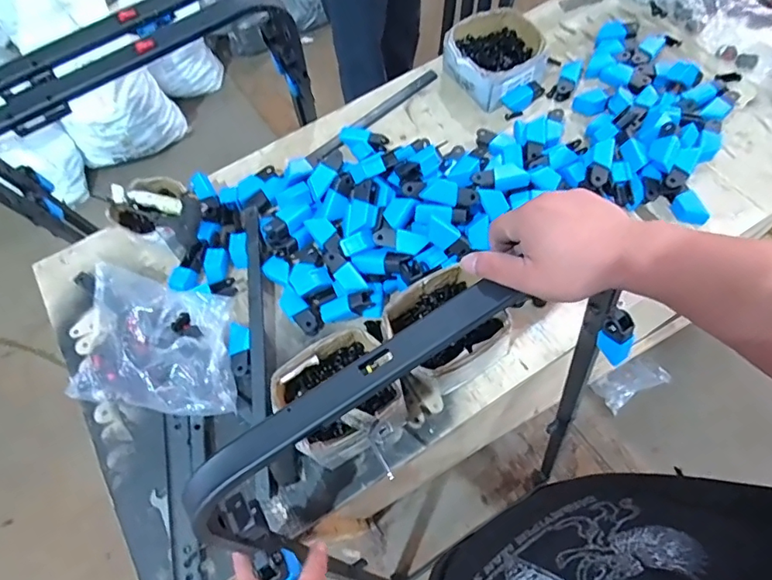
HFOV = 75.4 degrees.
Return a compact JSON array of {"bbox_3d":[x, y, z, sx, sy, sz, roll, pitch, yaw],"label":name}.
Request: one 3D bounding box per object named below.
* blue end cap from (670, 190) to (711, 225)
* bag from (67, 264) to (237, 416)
[{"bbox_3d":[0.481,-0.127,0.788,0.031,0.030,0.055,-27,64,-7],"label":"blue end cap"},{"bbox_3d":[-0.330,0.076,0.733,0.261,0.075,0.191,9,65,10],"label":"bag"}]

